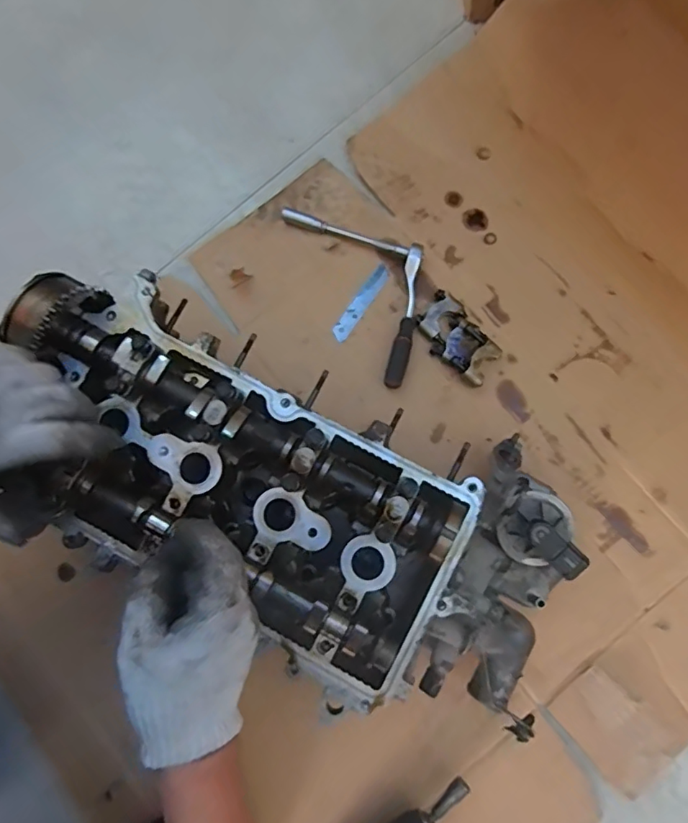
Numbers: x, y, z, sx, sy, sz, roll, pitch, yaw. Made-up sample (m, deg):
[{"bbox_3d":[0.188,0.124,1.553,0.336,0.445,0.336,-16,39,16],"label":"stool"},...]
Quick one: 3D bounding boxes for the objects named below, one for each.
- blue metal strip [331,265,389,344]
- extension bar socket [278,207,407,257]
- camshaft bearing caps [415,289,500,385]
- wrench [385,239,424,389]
[{"bbox_3d":[0.019,-0.115,0.581,0.018,0.004,0.093,35,82,7],"label":"blue metal strip"},{"bbox_3d":[-0.001,-0.190,0.581,0.135,0.017,0.014,19,80,4],"label":"extension bar socket"},{"bbox_3d":[0.114,-0.074,0.555,0.050,0.022,0.098,-33,80,-5],"label":"camshaft bearing caps"},{"bbox_3d":[0.064,-0.098,0.563,0.020,0.023,0.151,10,79,3],"label":"wrench"}]

